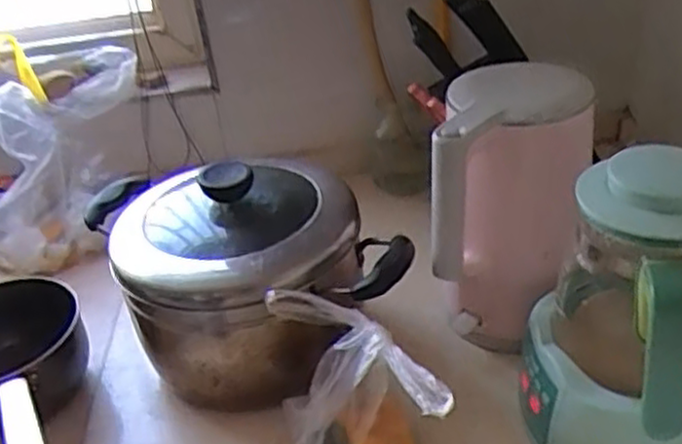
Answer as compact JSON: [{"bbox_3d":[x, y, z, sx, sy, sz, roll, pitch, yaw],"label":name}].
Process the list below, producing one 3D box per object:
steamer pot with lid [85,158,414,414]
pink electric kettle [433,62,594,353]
[{"bbox_3d":[-0.091,0.052,0.753,0.259,0.203,0.283,-17,34,-14],"label":"steamer pot with lid"},{"bbox_3d":[0.166,-0.011,0.710,0.121,0.253,0.156,5,34,19],"label":"pink electric kettle"}]

